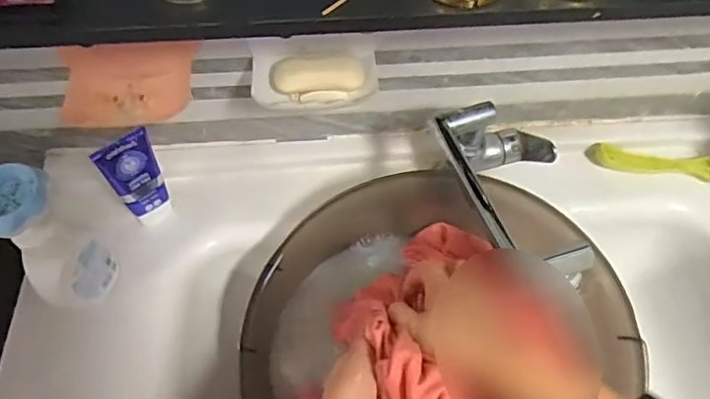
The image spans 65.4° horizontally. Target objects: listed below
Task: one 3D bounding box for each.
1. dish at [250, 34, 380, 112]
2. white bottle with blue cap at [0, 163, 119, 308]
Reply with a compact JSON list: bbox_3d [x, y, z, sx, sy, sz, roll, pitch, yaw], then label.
[{"bbox_3d":[-0.042,-0.130,0.578,0.127,0.032,0.083,-3,57,-3],"label":"dish"},{"bbox_3d":[-0.303,0.044,0.551,0.069,0.171,0.072,0,57,0],"label":"white bottle with blue cap"}]

